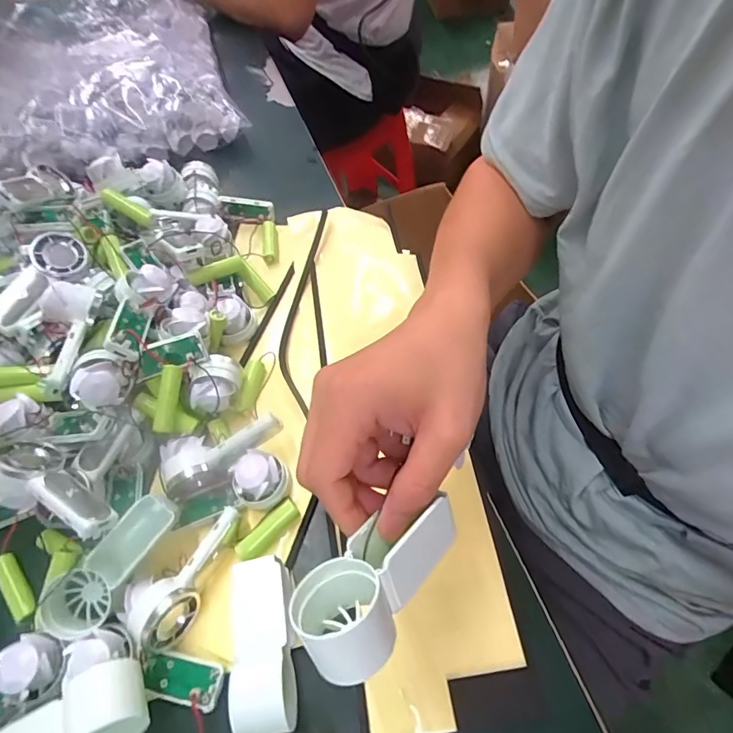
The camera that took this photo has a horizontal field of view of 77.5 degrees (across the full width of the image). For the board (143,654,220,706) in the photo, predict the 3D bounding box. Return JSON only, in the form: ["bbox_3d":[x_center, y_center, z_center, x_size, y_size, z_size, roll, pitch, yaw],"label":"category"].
[{"bbox_3d":[-0.116,0.195,0.285,0.048,0.009,0.020,6,59,8],"label":"board"}]

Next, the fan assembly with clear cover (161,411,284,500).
[{"bbox_3d":[-0.107,0.062,0.341,0.090,0.038,0.034,-22,60,-9],"label":"fan assembly with clear cover"}]

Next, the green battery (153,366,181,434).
[{"bbox_3d":[-0.147,0.024,0.337,0.010,0.012,0.050,9,90,10],"label":"green battery"}]

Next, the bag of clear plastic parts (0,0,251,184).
[{"bbox_3d":[-0.354,-0.386,0.586,0.310,0.084,0.338,-21,59,-8],"label":"bag of clear plastic parts"}]

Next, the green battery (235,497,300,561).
[{"bbox_3d":[-0.070,0.116,0.326,0.050,0.014,0.017,-40,64,-18],"label":"green battery"}]

